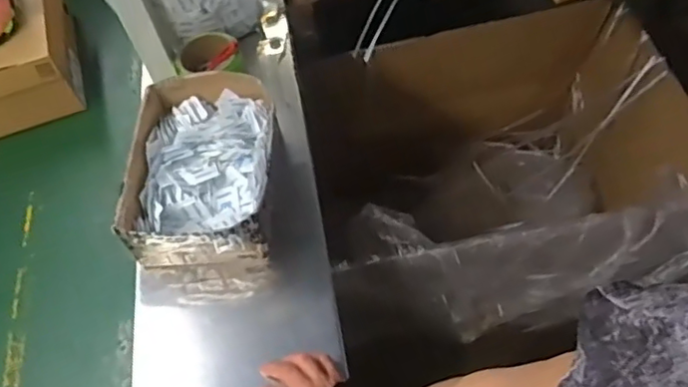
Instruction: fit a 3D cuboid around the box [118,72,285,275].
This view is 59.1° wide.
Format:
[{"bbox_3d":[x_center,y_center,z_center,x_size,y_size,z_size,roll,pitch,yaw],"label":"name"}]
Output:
[{"bbox_3d":[-0.167,-0.029,0.769,0.170,0.101,0.240,-3,57,5],"label":"box"}]

